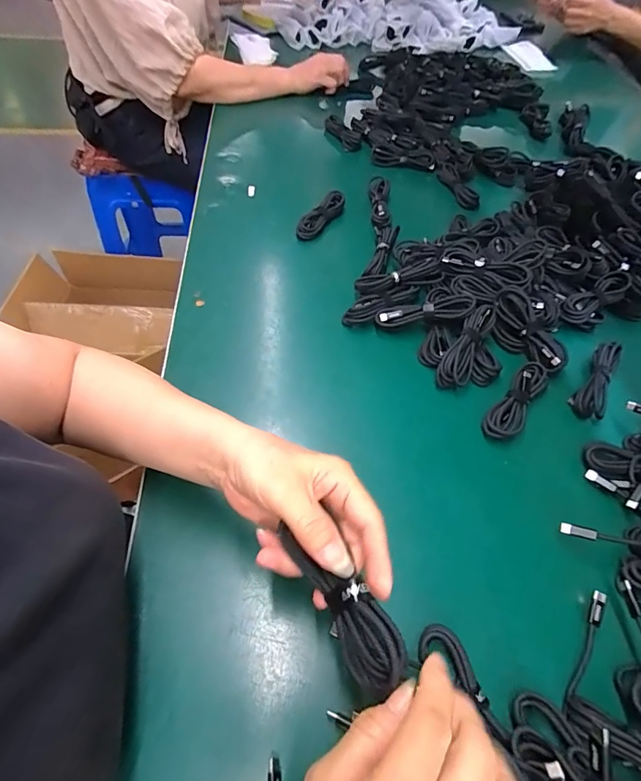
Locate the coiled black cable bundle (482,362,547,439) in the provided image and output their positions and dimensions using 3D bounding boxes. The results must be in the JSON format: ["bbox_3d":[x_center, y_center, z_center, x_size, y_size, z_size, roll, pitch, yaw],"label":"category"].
[{"bbox_3d":[0.210,0.011,0.455,0.033,0.025,0.112,34,60,21],"label":"coiled black cable bundle"}]

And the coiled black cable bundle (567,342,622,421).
[{"bbox_3d":[0.307,-0.013,0.473,0.031,0.021,0.103,28,58,17],"label":"coiled black cable bundle"}]

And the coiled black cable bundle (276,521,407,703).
[{"bbox_3d":[0.009,0.123,0.246,0.028,0.035,0.097,-33,56,-23],"label":"coiled black cable bundle"}]

